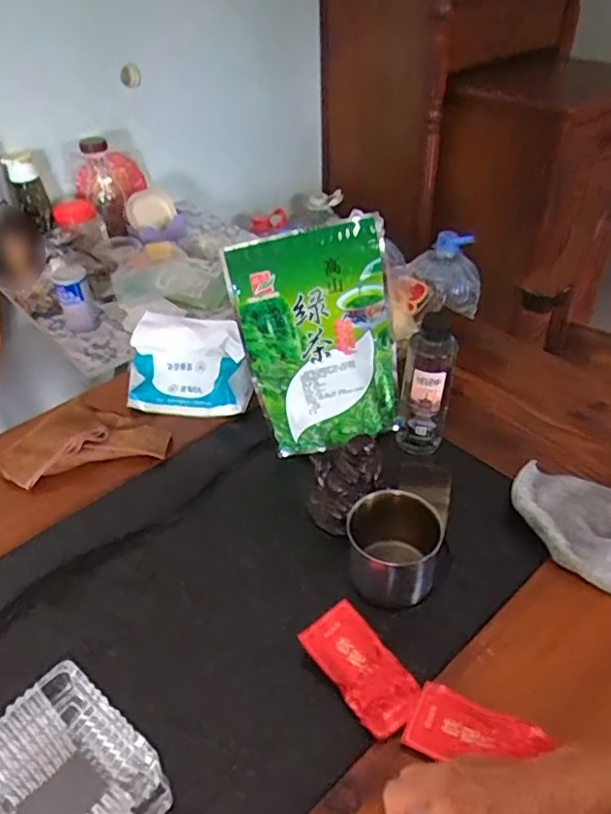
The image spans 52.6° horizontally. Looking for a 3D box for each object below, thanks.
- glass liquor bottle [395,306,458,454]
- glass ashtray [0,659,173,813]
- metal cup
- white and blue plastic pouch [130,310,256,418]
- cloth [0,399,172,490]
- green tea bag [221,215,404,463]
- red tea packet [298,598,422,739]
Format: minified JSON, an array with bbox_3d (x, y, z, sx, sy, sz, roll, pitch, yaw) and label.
[{"bbox_3d":[0.138,-0.028,0.704,0.054,0.172,0.059,7,43,10],"label":"glass liquor bottle"},{"bbox_3d":[-0.184,0.280,0.455,0.124,0.057,0.123,29,51,30],"label":"glass ashtray"},{"bbox_3d":[0.085,0.134,0.592,0.089,0.074,0.086,14,45,18],"label":"metal cup"},{"bbox_3d":[-0.150,-0.053,0.801,0.165,0.103,0.078,6,43,9],"label":"white and blue plastic pouch"},{"bbox_3d":[-0.274,0.033,0.772,0.196,0.029,0.114,-10,42,-8],"label":"cloth"},{"bbox_3d":[0.019,-0.073,0.708,0.173,0.253,0.047,-13,23,-4],"label":"green tea bag"},{"bbox_3d":[0.048,0.226,0.538,0.054,0.023,0.111,-27,47,-25],"label":"red tea packet"}]

